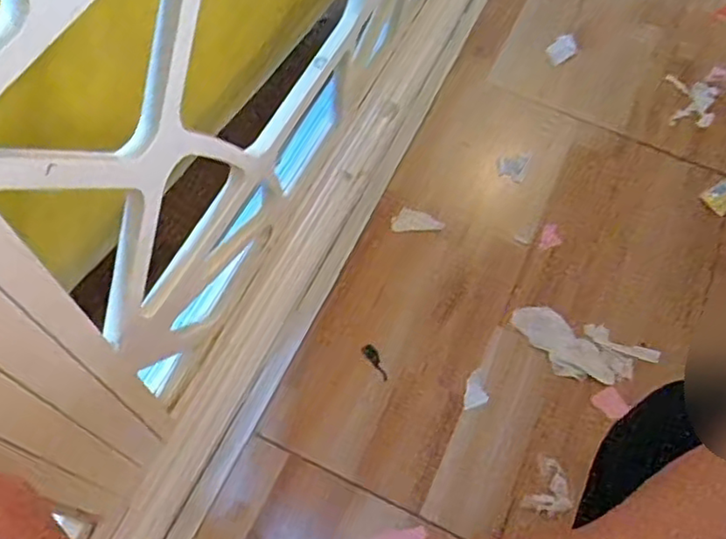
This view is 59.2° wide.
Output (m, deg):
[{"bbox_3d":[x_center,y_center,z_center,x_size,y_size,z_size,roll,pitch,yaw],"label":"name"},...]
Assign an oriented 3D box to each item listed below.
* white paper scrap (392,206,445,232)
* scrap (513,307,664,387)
[{"bbox_3d":[0.070,-0.064,0.820,0.072,0.006,0.029,-2,94,-19],"label":"white paper scrap"},{"bbox_3d":[0.274,0.094,0.776,0.181,0.026,0.078,12,62,4],"label":"scrap"}]

